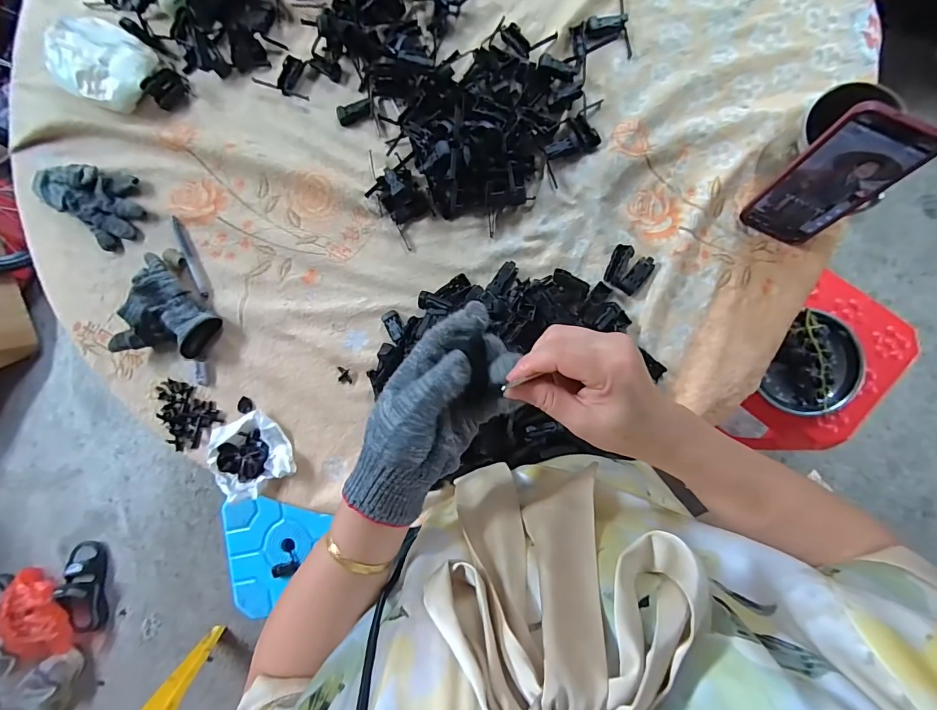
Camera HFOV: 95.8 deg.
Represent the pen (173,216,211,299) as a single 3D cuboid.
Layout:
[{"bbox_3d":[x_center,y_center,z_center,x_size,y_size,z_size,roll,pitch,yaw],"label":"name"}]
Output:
[{"bbox_3d":[-0.373,-0.132,0.570,0.017,0.008,0.121,-28,85,4],"label":"pen"}]

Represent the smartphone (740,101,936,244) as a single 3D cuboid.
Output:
[{"bbox_3d":[0.350,-0.166,0.414,0.078,0.161,0.009,29,75,6],"label":"smartphone"}]

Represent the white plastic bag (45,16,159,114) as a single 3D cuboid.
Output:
[{"bbox_3d":[-0.504,-0.400,0.569,0.142,0.048,0.111,37,91,6],"label":"white plastic bag"}]

